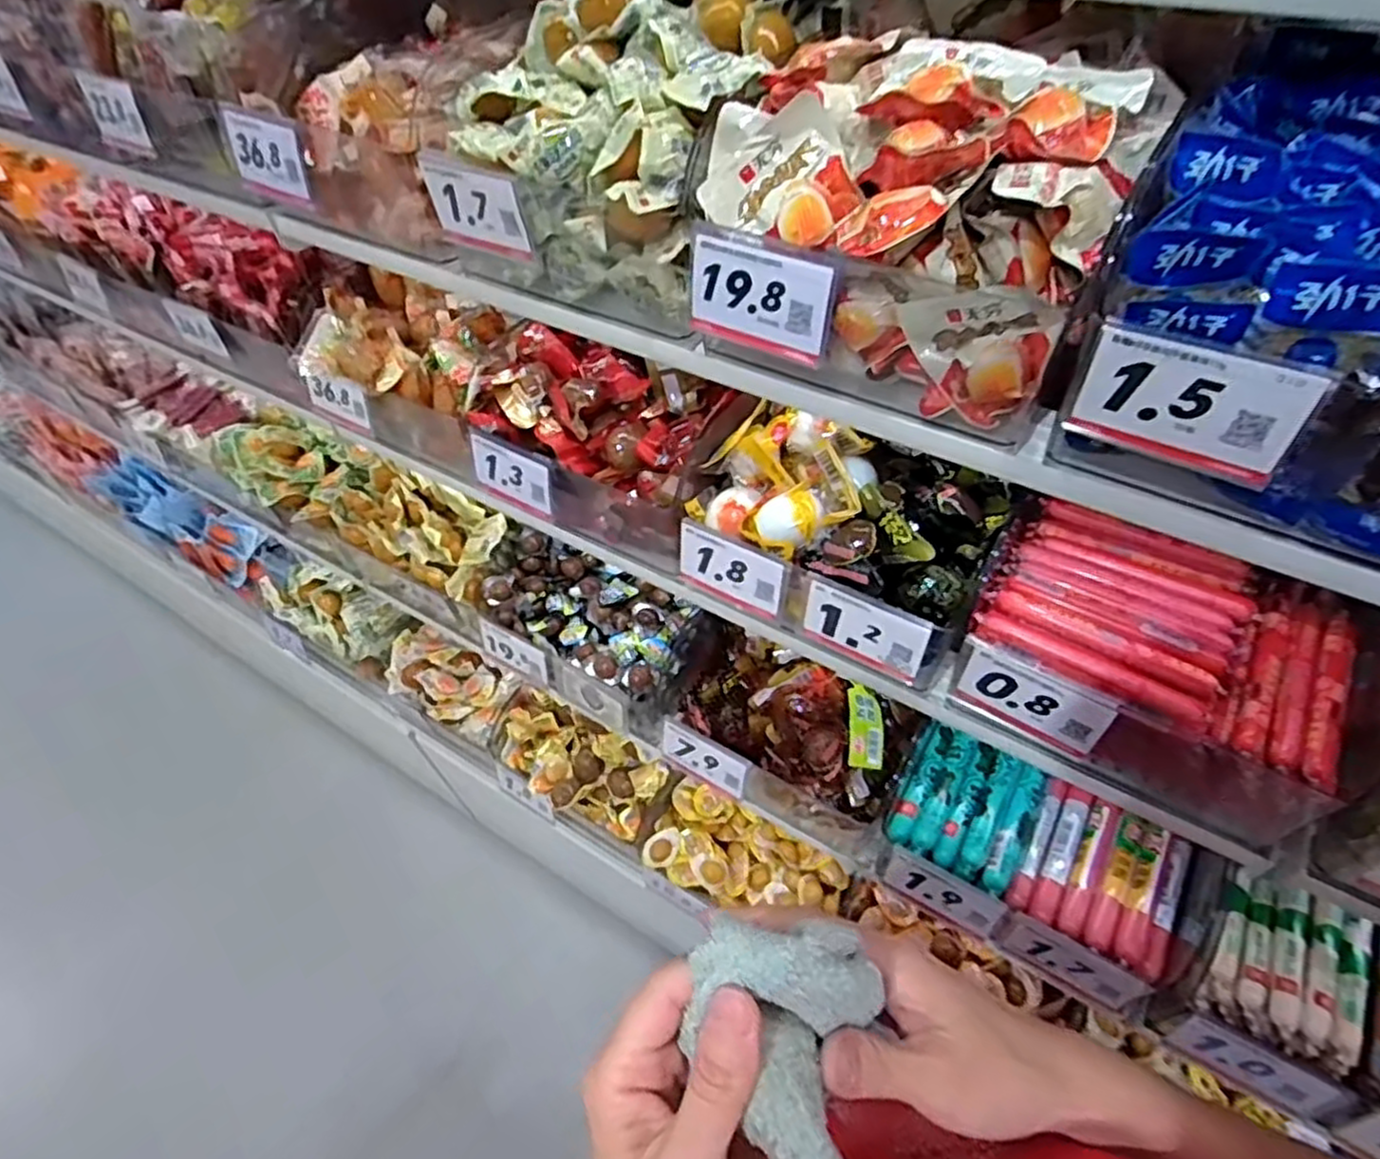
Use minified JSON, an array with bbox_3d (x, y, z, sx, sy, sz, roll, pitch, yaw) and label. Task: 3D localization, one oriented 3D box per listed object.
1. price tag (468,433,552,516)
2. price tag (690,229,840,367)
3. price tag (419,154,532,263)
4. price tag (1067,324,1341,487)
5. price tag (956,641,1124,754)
[{"bbox_3d":[-0.172,-0.099,0.727,0.095,0.069,0.010,22,40,20],"label":"price tag"},{"bbox_3d":[0.044,-0.178,0.478,0.098,0.069,0.008,21,42,23],"label":"price tag"},{"bbox_3d":[-0.162,-0.282,0.574,0.097,0.070,0.009,25,58,22],"label":"price tag"},{"bbox_3d":[0.251,-0.088,0.382,0.100,0.068,0.010,25,58,23],"label":"price tag"},{"bbox_3d":[0.241,0.086,0.532,0.096,0.057,0.005,28,51,22],"label":"price tag"}]

